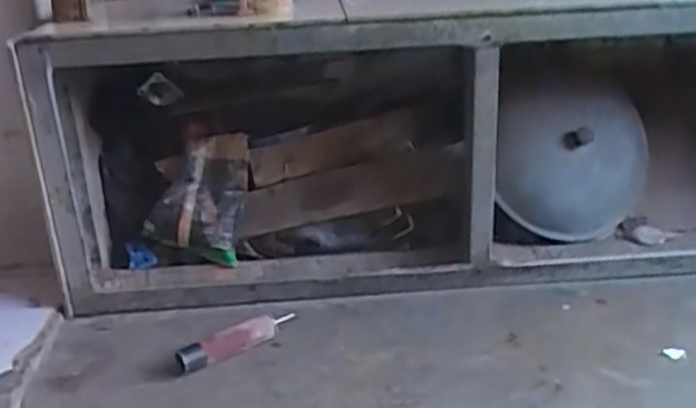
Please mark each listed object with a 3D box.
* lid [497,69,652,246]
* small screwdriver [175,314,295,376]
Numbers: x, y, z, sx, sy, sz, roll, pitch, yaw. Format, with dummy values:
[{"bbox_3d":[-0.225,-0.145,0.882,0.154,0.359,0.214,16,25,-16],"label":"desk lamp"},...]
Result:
[{"bbox_3d":[0.341,-0.078,1.133,0.293,0.252,0.043,-10,3,-28],"label":"lid"},{"bbox_3d":[-0.144,0.180,0.980,0.165,0.035,0.031,-19,28,-32],"label":"small screwdriver"}]

